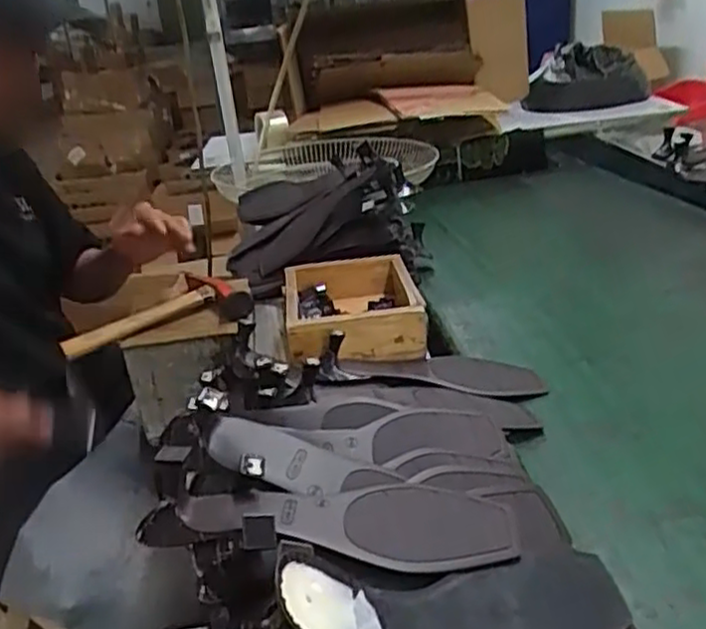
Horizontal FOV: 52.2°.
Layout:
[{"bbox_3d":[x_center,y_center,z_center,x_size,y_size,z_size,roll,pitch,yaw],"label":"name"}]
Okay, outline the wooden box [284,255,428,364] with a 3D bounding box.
[{"bbox_3d":[0.000,-0.007,0.853,0.153,0.051,0.212,-7,24,-1],"label":"wooden box"}]

